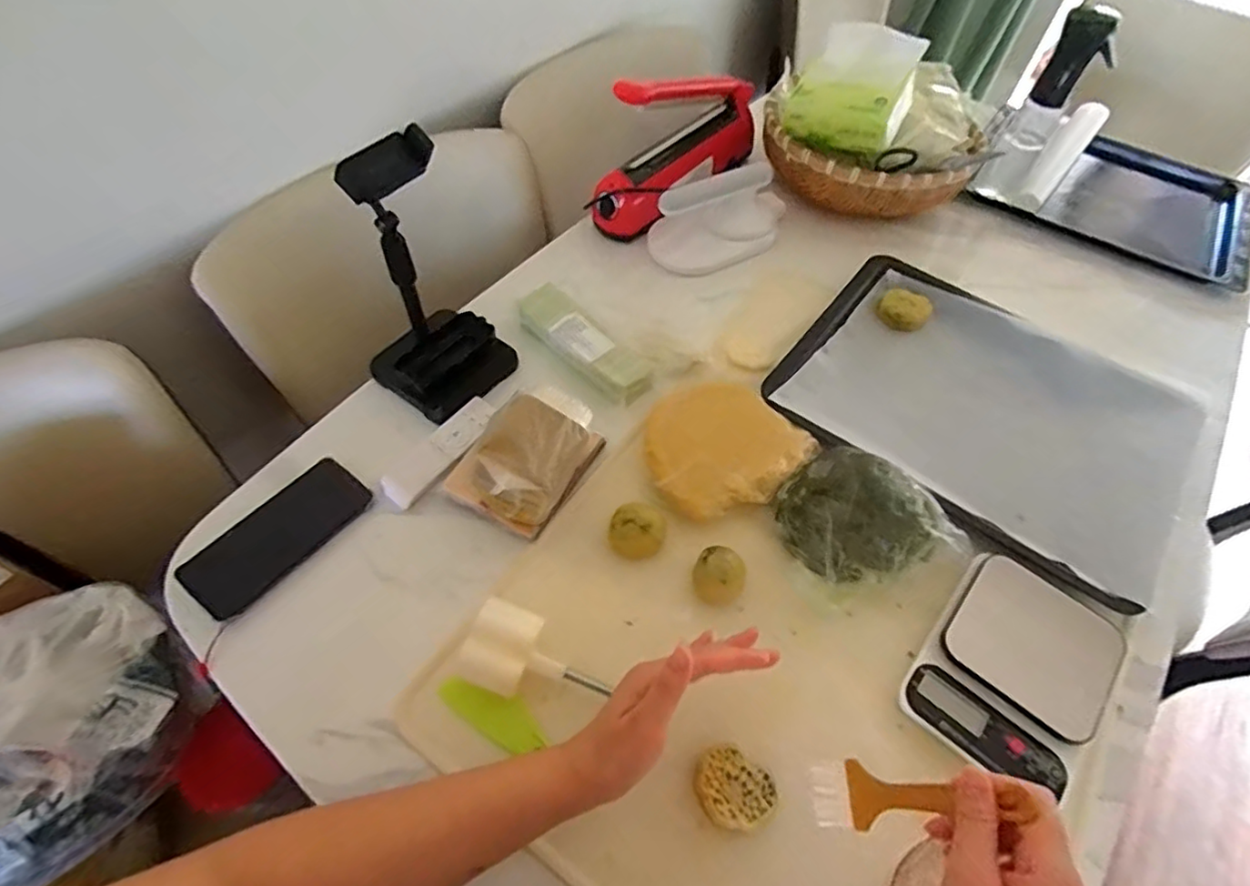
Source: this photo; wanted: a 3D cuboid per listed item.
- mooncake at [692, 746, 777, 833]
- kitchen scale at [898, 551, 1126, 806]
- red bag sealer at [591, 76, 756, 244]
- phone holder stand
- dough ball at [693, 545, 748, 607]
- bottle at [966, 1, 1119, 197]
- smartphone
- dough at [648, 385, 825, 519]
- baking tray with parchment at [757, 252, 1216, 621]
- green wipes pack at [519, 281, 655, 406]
[{"bbox_3d":[0.079,0.262,0.460,0.055,0.035,0.048,34,61,18],"label":"mooncake"},{"bbox_3d":[0.328,0.185,0.508,0.129,0.029,0.175,35,61,19],"label":"kitchen scale"},{"bbox_3d":[0.080,-0.421,0.830,0.086,0.174,0.304,32,60,17],"label":"red bag sealer"},{"bbox_3d":[-0.196,-0.153,0.591,0.118,0.249,0.129,36,61,19],"label":"phone holder stand"},{"bbox_3d":[0.084,0.119,0.541,0.045,0.036,0.041,2,56,-2],"label":"dough ball"},{"bbox_3d":[0.568,-0.443,0.842,0.074,0.256,0.079,25,58,13],"label":"bottle"},{"bbox_3d":[-0.320,0.083,0.566,0.076,0.010,0.161,34,61,18],"label":"smartphone"},{"bbox_3d":[0.094,0.004,0.624,0.157,0.039,0.145,2,56,-2],"label":"dough"},{"bbox_3d":[0.390,-0.044,0.673,0.386,0.034,0.317,34,61,18],"label":"baking tray with parchment"},{"bbox_3d":[-0.049,-0.111,0.682,0.057,0.031,0.177,-38,66,-25],"label":"green wipes pack"}]

